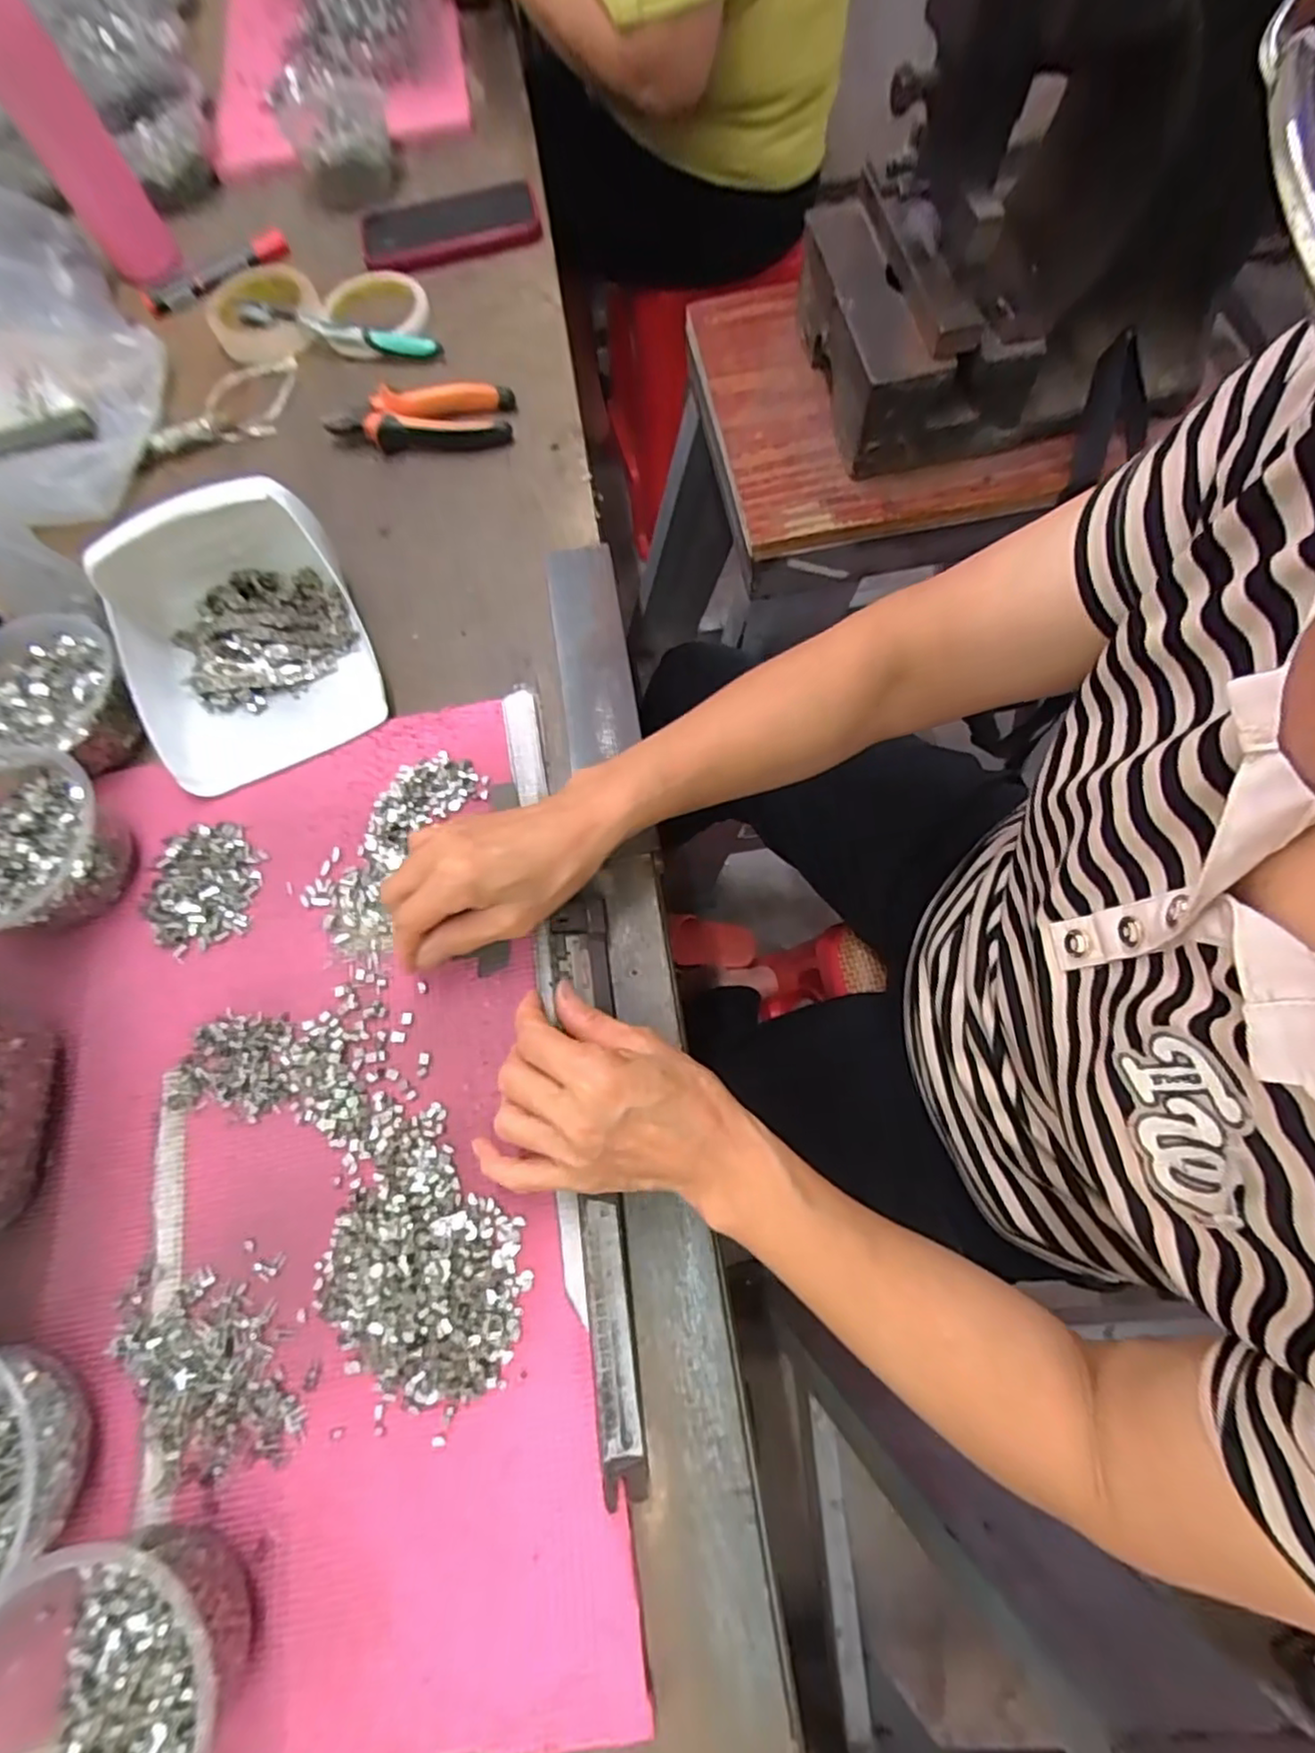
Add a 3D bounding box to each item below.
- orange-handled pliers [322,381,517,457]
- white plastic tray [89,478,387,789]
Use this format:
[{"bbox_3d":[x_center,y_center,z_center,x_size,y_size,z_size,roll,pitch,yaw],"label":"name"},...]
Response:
[{"bbox_3d":[-0.194,-0.373,0.547,0.150,0.030,0.056,-9,71,-1],"label":"orange-handled pliers"},{"bbox_3d":[-0.281,-0.162,0.445,0.148,0.079,0.164,-23,72,-6],"label":"white plastic tray"}]

